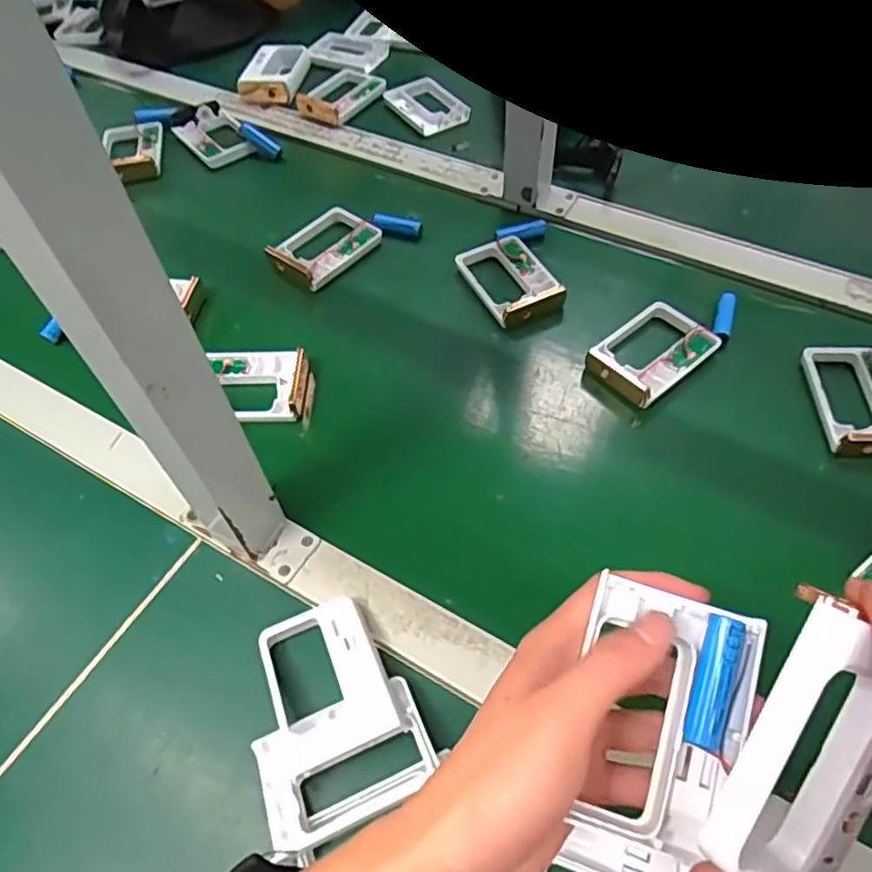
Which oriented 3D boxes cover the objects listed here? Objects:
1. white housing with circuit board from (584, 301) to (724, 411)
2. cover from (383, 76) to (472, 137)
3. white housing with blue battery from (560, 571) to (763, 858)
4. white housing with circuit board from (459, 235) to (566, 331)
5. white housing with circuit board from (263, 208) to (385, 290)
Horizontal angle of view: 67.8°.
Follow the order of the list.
[{"bbox_3d":[0.175,-0.070,0.533,0.098,0.020,0.069,-37,61,-20],"label":"white housing with circuit board"},{"bbox_3d":[-0.012,-0.391,0.770,0.075,0.010,0.104,-29,59,-15],"label":"cover"},{"bbox_3d":[0.087,0.108,0.255,0.063,0.020,0.091,13,81,13],"label":"white housing with blue battery"},{"bbox_3d":[0.067,-0.144,0.591,0.067,0.027,0.101,-23,57,-12],"label":"white housing with circuit board"},{"bbox_3d":[-0.108,-0.187,0.630,0.069,0.025,0.100,34,64,24],"label":"white housing with circuit board"}]

